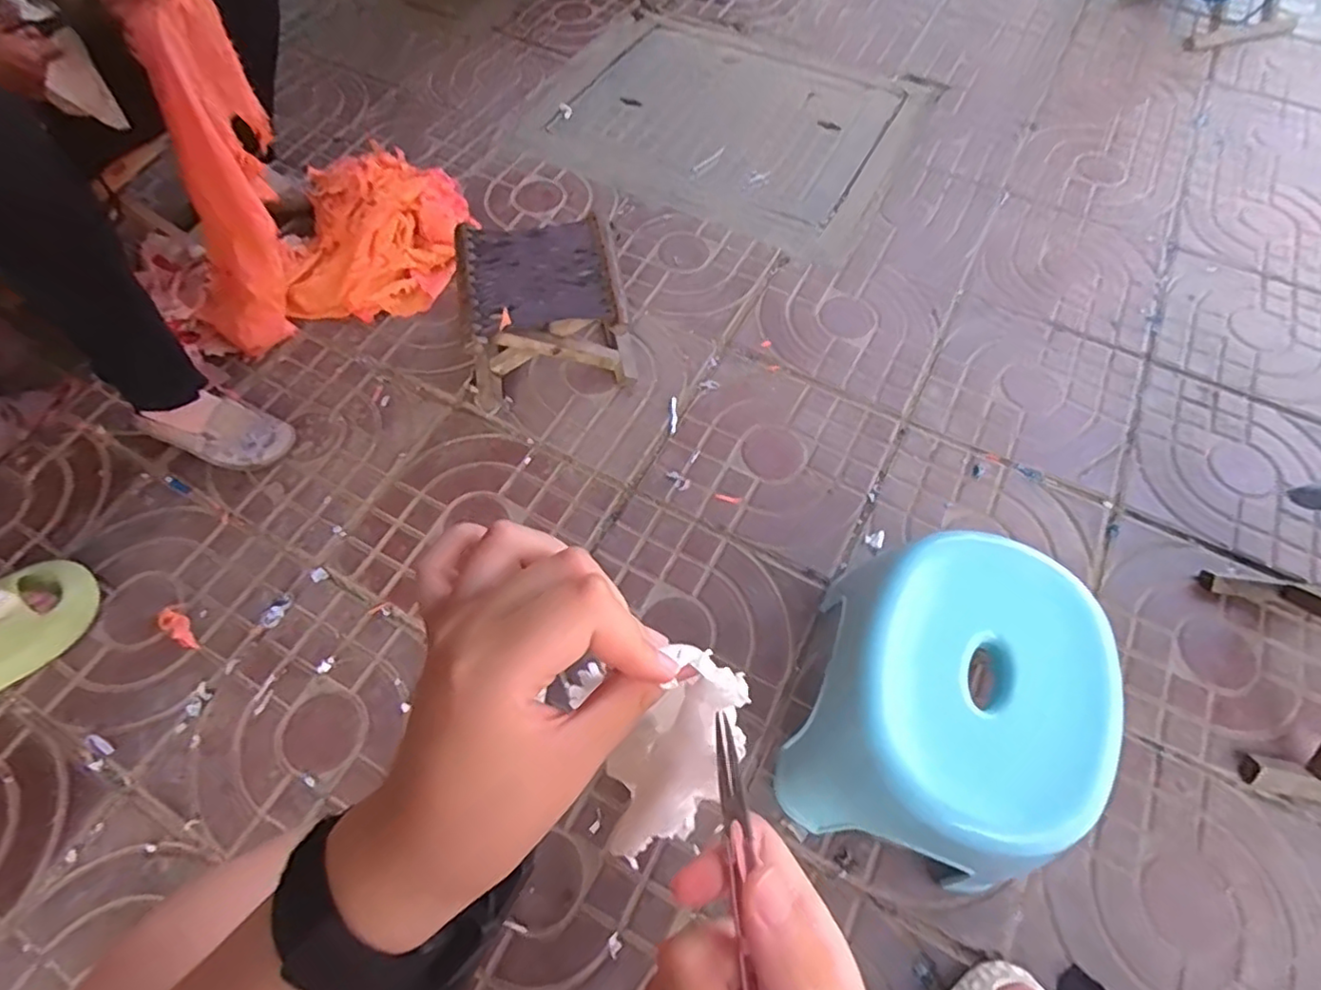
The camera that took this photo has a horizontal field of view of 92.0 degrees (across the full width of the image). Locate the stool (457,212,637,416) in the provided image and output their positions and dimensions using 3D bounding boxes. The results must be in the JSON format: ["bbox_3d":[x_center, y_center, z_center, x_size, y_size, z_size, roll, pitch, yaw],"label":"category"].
[{"bbox_3d":[-0.180,-0.273,0.966,0.248,0.171,0.198,-13,64,-5],"label":"stool"}]

